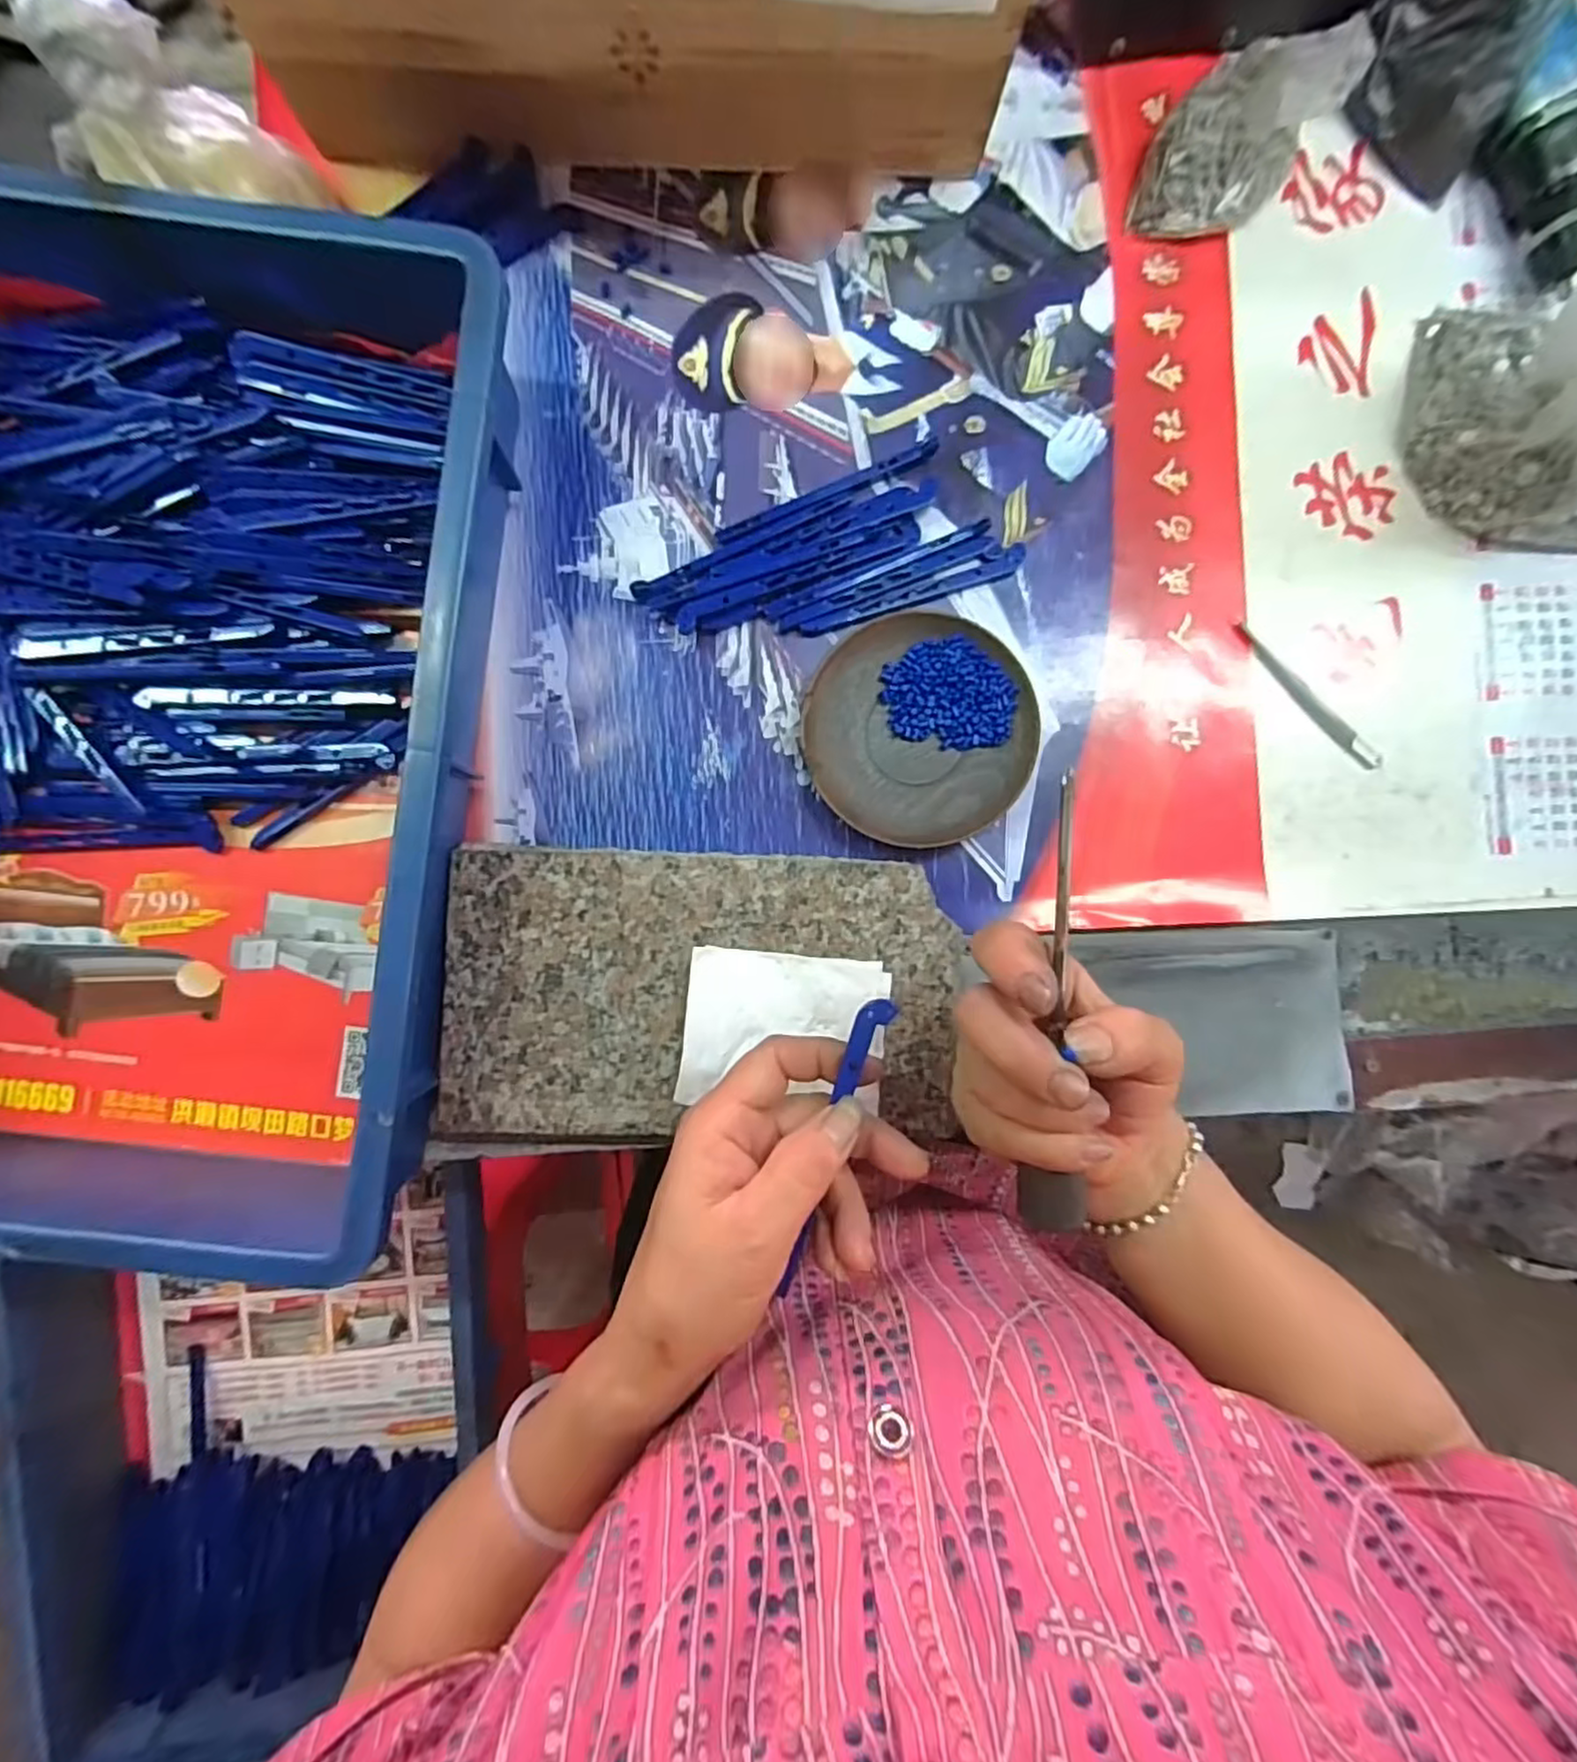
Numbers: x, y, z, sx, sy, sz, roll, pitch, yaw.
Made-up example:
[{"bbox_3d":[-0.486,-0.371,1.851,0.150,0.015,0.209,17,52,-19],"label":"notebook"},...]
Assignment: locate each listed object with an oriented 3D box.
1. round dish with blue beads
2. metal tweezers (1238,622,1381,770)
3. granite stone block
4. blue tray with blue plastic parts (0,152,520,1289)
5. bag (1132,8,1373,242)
[{"bbox_3d":[0.066,-0.076,0.358,0.112,0.016,0.113,0,90,-2],"label":"round dish with blue beads"},{"bbox_3d":[0.270,-0.096,0.367,0.011,0.004,0.099,-45,91,-1],"label":"metal tweezers"},{"bbox_3d":[-0.041,0.055,0.345,0.240,0.024,0.133,2,90,-2],"label":"granite stone block"},{"bbox_3d":[-0.284,-0.068,0.314,0.290,0.084,0.421,7,90,-2],"label":"blue tray with blue plastic parts"},{"bbox_3d":[0.220,-0.363,0.345,0.069,0.057,0.064,26,88,-1],"label":"bag"}]

